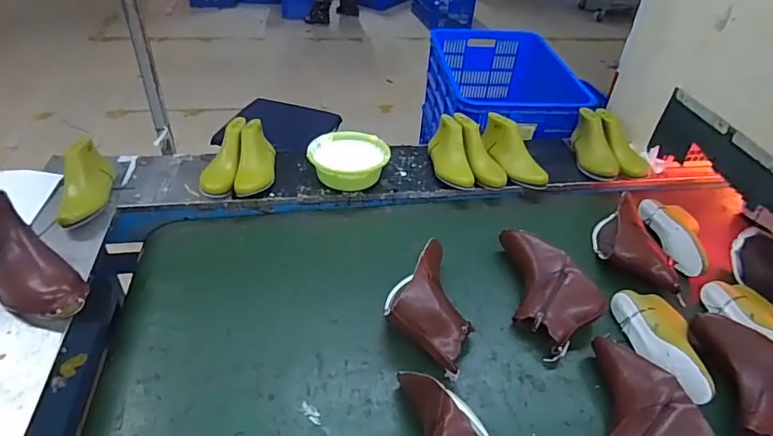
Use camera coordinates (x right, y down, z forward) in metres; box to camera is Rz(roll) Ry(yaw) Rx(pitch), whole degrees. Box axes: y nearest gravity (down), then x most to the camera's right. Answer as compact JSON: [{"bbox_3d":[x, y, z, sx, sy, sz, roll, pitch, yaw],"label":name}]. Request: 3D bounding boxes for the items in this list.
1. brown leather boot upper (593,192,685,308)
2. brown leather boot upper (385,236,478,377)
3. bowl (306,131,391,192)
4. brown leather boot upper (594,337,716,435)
[{"bbox_3d":[0.518,0.056,1.030,0.121,0.082,0.258,-8,40,-12],"label":"brown leather boot upper"},{"bbox_3d":[0.075,0.143,0.872,0.150,0.126,0.248,4,39,4],"label":"brown leather boot upper"},{"bbox_3d":[-0.090,-0.141,1.182,0.186,0.061,0.192,2,40,-2],"label":"bowl"},{"bbox_3d":[0.371,0.296,0.740,0.148,0.071,0.256,-9,40,-13],"label":"brown leather boot upper"}]

